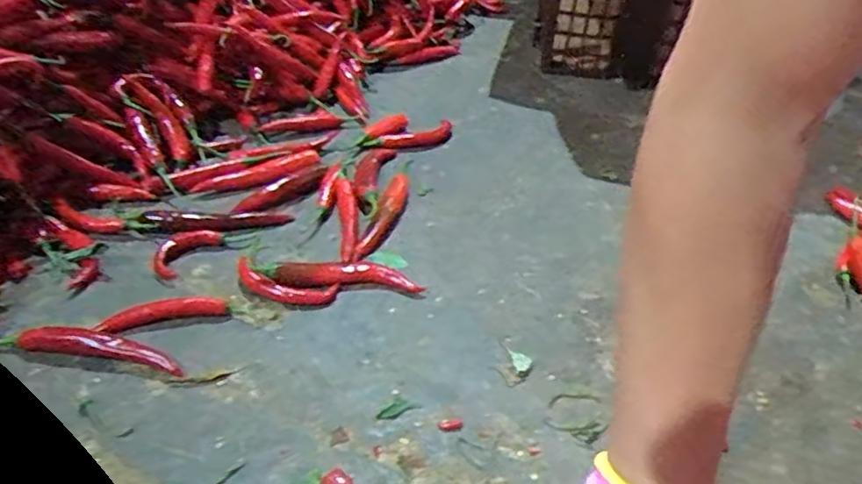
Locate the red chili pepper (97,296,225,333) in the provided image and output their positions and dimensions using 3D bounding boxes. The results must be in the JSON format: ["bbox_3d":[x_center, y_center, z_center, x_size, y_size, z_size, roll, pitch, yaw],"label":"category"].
[{"bbox_3d":[-0.231,0.061,0.598,0.103,0.015,0.021,-11,41,-18],"label":"red chili pepper"}]

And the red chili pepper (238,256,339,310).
[{"bbox_3d":[-0.135,0.039,0.631,0.095,0.021,0.033,11,39,8],"label":"red chili pepper"}]

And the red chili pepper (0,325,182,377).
[{"bbox_3d":[-0.277,0.082,0.564,0.154,0.019,0.028,7,39,4],"label":"red chili pepper"}]

